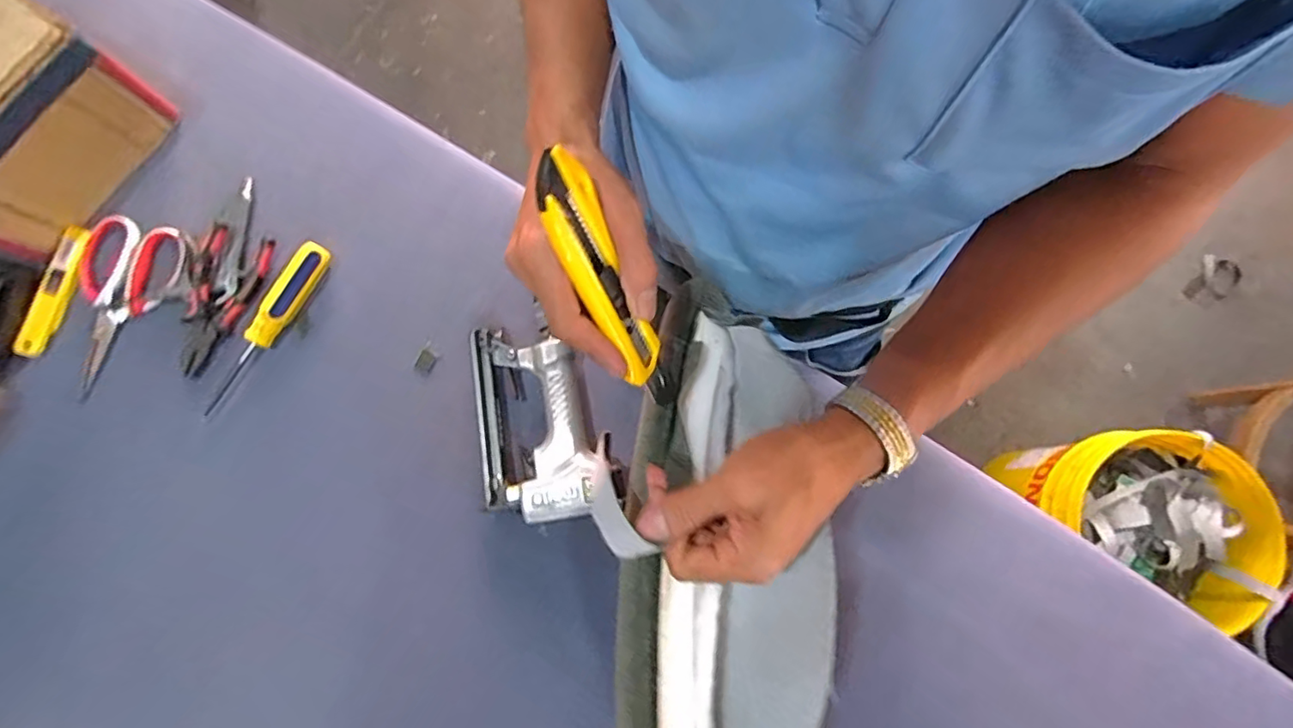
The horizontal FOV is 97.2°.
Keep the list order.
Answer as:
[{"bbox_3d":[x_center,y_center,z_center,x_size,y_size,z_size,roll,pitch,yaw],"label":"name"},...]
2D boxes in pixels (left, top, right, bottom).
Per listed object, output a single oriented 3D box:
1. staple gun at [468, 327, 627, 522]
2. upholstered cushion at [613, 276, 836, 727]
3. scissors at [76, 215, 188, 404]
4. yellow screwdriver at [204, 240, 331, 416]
[{"bbox_3d":[-0.100,0.051,0.547,0.127,0.037,0.187,-10,80,-3],"label":"staple gun"},{"bbox_3d":[0.049,0.146,0.353,0.129,0.060,0.395,3,79,0],"label":"upholstered cushion"},{"bbox_3d":[-0.547,-0.066,0.577,0.102,0.009,0.179,24,80,3],"label":"scissors"},{"bbox_3d":[-0.378,-0.037,0.566,0.033,0.021,0.189,28,81,4],"label":"yellow screwdriver"}]

